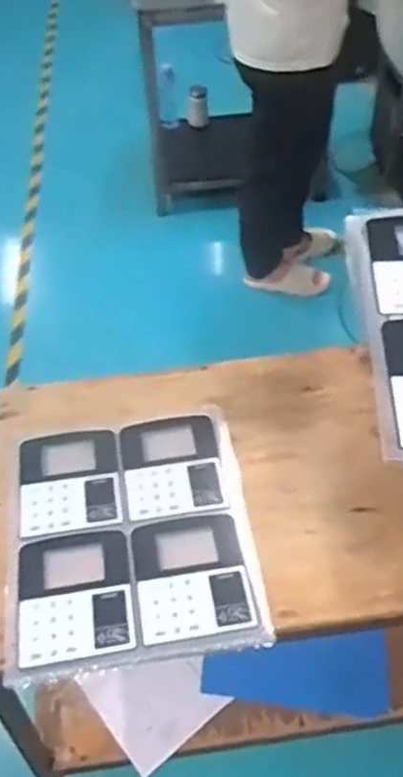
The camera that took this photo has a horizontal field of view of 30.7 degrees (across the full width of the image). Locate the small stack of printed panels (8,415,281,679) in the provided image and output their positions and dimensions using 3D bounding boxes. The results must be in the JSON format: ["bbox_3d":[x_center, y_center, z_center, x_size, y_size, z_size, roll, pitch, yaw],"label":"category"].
[{"bbox_3d":[-0.102,0.199,1.040,0.329,0.031,0.377,-8,46,-4],"label":"small stack of printed panels"}]

